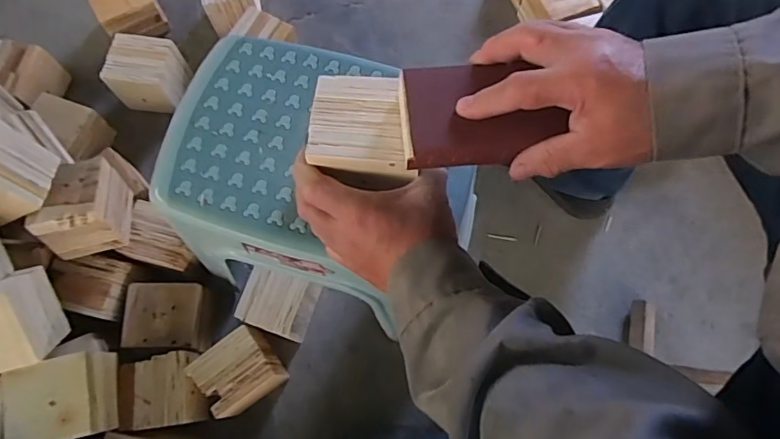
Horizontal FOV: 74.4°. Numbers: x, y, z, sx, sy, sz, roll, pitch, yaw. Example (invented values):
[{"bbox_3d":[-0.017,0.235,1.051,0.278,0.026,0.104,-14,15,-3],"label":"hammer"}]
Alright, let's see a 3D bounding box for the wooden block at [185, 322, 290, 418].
[{"bbox_3d":[-0.195,0.204,0.693,0.097,0.100,0.087,-37,76,-10],"label":"wooden block"}]

